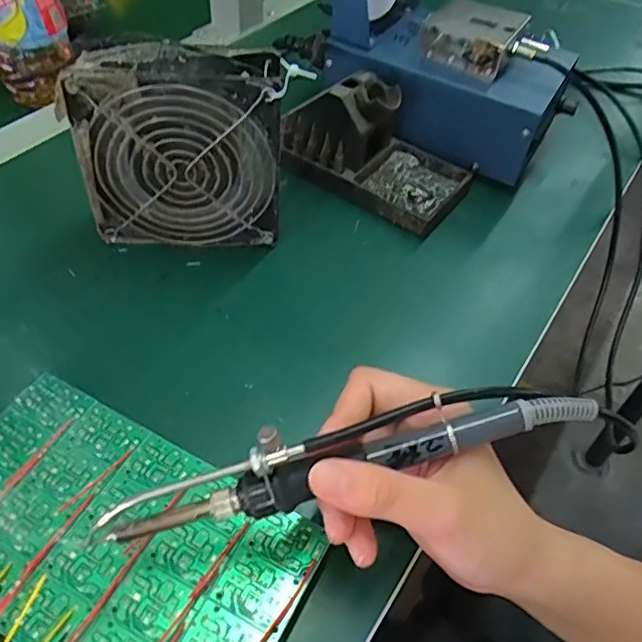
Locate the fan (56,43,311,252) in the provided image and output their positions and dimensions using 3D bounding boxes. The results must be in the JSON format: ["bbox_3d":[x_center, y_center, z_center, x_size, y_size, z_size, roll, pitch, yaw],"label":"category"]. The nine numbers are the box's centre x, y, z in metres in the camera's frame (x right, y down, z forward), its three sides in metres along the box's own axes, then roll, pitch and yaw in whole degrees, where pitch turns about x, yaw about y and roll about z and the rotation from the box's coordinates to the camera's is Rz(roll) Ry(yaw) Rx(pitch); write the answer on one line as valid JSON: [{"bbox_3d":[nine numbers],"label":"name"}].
[{"bbox_3d":[-0.083,-0.104,0.372,0.123,0.122,0.039,-1,49,-6],"label":"fan"}]

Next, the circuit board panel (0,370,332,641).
[{"bbox_3d":[-0.095,0.097,0.266,0.172,0.004,0.100,25,53,14],"label":"circuit board panel"}]

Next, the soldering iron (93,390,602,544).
[{"bbox_3d":[0.011,0.051,0.233,0.195,0.032,0.022,-14,51,-3],"label":"soldering iron"}]

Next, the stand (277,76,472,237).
[{"bbox_3d":[0.043,-0.139,0.450,0.143,0.069,0.080,31,53,20],"label":"stand"}]

